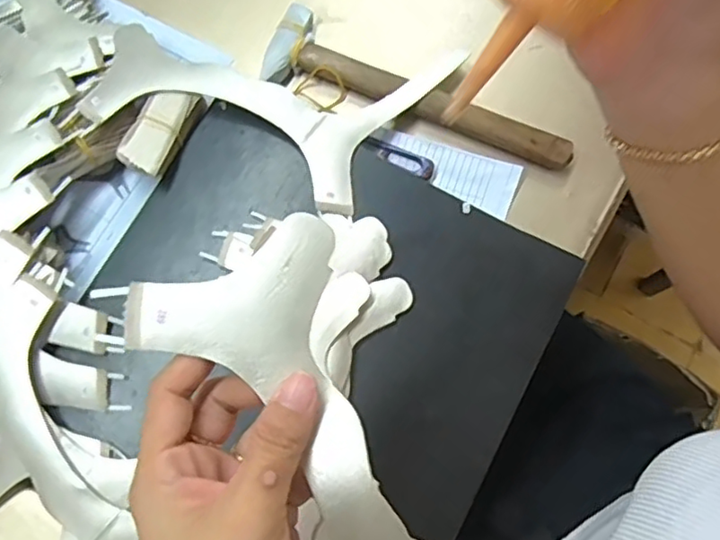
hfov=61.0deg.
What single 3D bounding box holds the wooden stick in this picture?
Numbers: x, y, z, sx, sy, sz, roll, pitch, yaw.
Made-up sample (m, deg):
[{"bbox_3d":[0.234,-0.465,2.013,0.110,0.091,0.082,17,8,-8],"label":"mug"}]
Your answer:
[{"bbox_3d":[0.057,-0.132,0.480,0.223,0.027,0.022,24,76,6],"label":"wooden stick"}]

